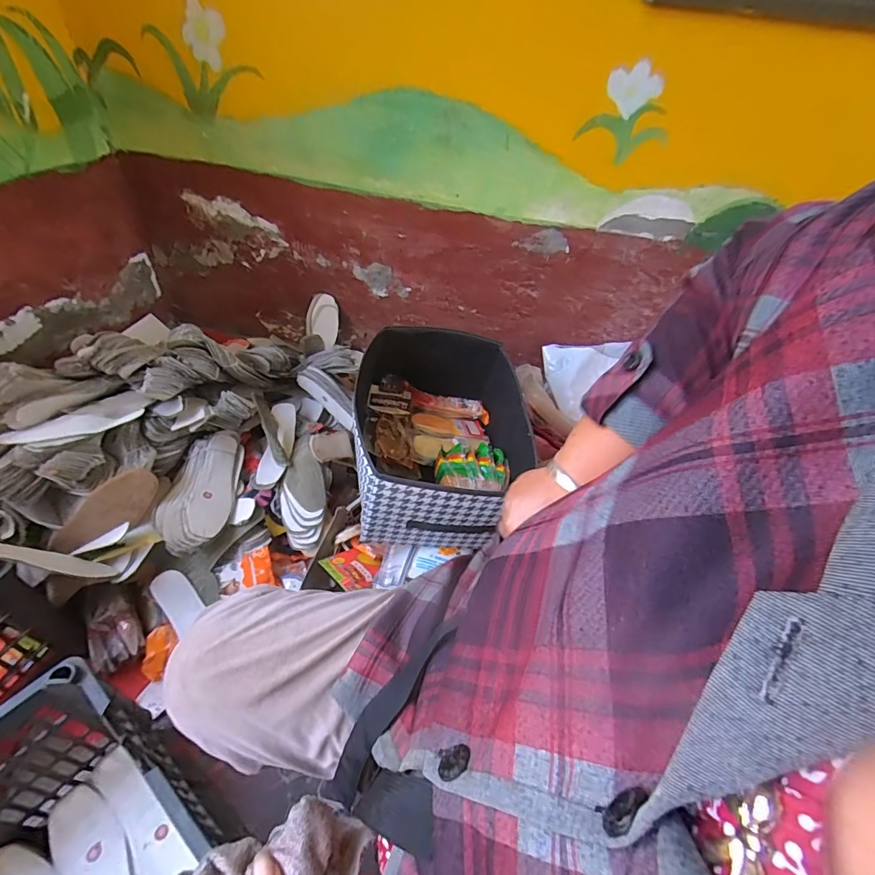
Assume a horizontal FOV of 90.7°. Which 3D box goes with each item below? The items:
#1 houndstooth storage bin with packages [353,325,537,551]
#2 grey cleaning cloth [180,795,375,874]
[{"bbox_3d":[0.015,-0.018,0.848,0.324,0.186,0.445,1,45,-7],"label":"houndstooth storage bin with packages"},{"bbox_3d":[-0.105,0.285,0.283,0.125,0.039,0.063,5,42,-26],"label":"grey cleaning cloth"}]

